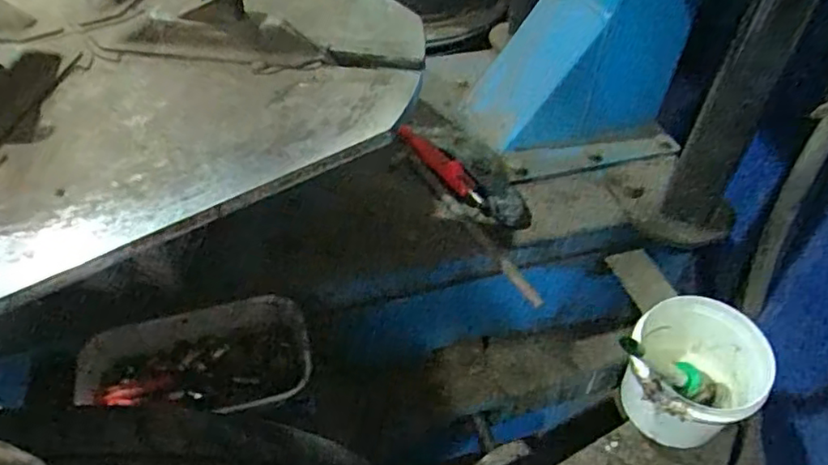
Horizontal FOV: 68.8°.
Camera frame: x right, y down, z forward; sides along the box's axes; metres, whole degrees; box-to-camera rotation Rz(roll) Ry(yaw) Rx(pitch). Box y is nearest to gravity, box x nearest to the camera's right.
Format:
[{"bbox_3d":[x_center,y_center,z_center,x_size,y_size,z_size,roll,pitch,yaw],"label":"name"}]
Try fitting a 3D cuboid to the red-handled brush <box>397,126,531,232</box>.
[{"bbox_3d":[0.048,-0.065,0.689,0.201,0.022,0.044,34,53,28],"label":"red-handled brush"}]

